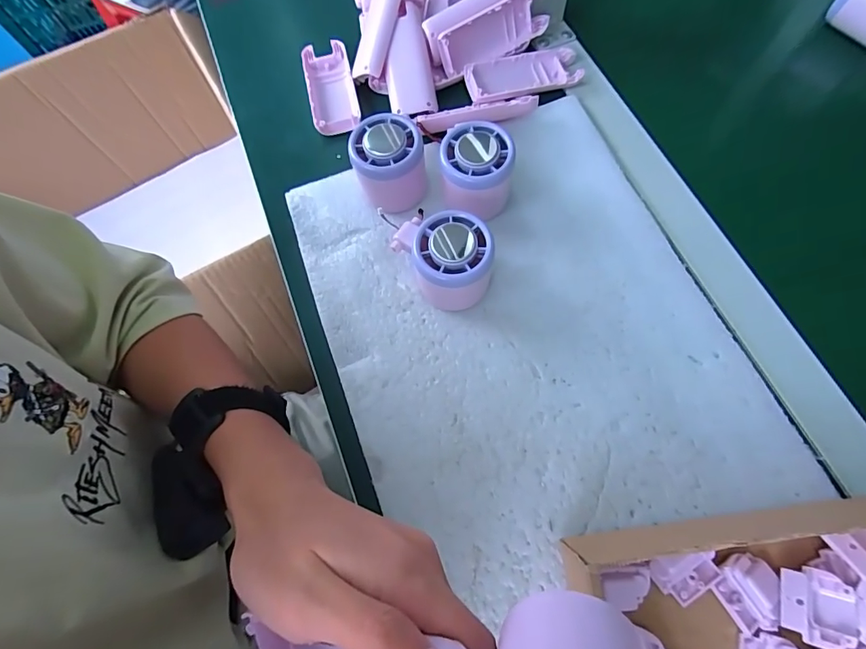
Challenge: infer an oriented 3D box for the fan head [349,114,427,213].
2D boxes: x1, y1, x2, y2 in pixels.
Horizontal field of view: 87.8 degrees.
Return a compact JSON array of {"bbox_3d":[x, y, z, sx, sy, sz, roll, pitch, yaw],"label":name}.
[{"bbox_3d":[-0.036,-0.126,0.359,0.056,0.058,0.052,-12,69,-2],"label":"fan head"}]

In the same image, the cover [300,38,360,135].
[{"bbox_3d":[-0.097,-0.224,0.430,0.044,0.018,0.105,-15,69,-3],"label":"cover"}]

